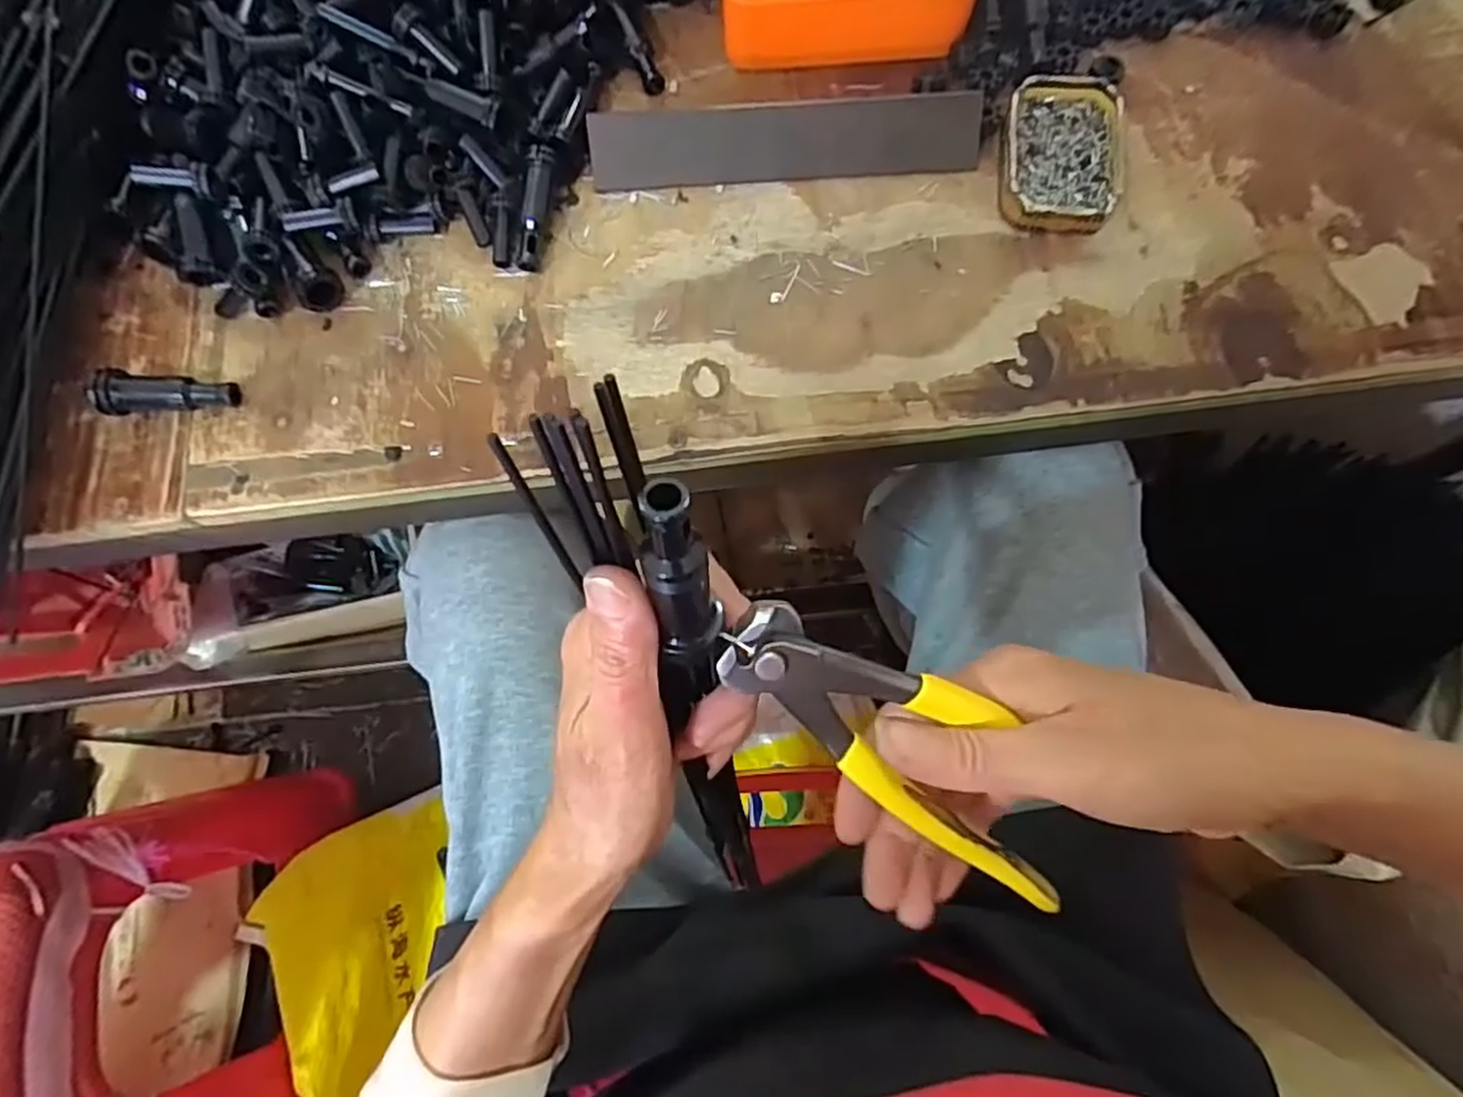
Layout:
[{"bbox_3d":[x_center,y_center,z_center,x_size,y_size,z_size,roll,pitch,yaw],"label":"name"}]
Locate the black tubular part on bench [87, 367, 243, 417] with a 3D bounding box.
[{"bbox_3d":[-0.298,-0.082,0.403,0.067,0.015,0.021,-1,73,-12],"label":"black tubular part on bench"}]

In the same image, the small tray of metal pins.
[{"bbox_3d":[0.182,-0.218,0.420,0.061,0.024,0.091,7,75,3],"label":"small tray of metal pins"}]

